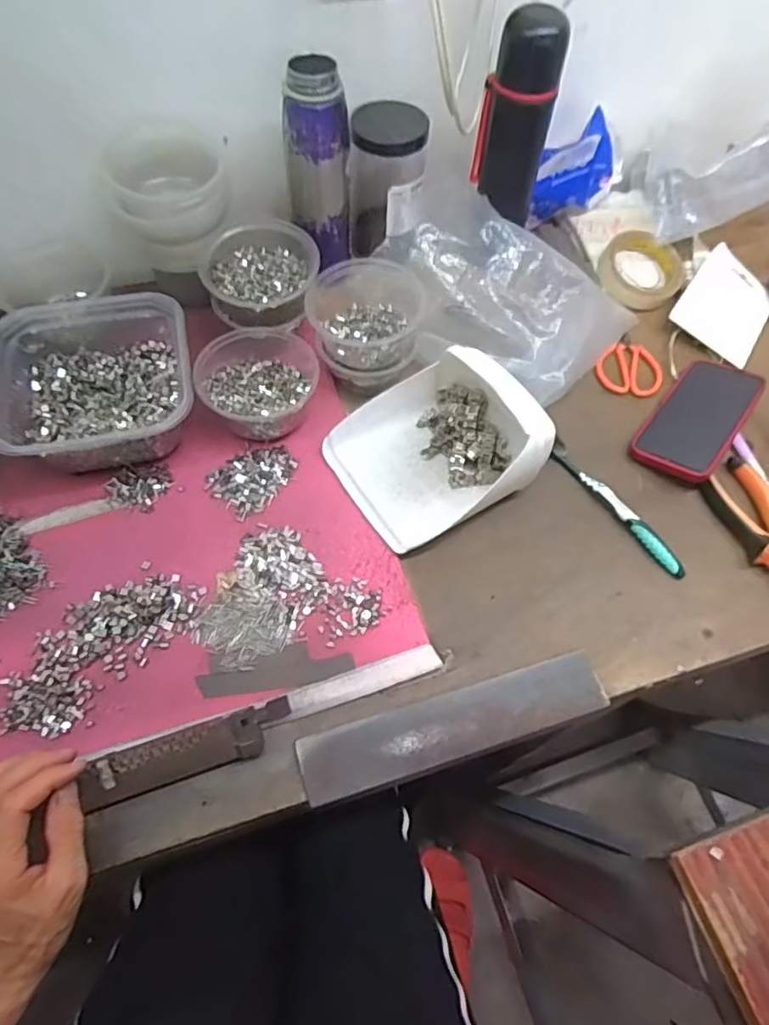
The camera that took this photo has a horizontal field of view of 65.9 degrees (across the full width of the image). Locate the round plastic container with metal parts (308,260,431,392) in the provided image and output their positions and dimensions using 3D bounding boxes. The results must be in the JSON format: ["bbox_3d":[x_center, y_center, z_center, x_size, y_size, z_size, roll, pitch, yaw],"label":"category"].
[{"bbox_3d":[-0.020,-0.197,0.611,0.113,0.068,0.121,1,62,-2],"label":"round plastic container with metal parts"}]

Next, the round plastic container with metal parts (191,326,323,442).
[{"bbox_3d":[-0.122,-0.130,0.586,0.112,0.048,0.120,1,62,-2],"label":"round plastic container with metal parts"}]

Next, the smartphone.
[{"bbox_3d":[0.328,-0.103,0.612,0.078,0.015,0.171,36,66,15],"label":"smartphone"}]

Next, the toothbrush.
[{"bbox_3d":[0.219,-0.007,0.565,0.019,0.010,0.170,-30,67,-17],"label":"toothbrush"}]

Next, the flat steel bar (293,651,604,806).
[{"bbox_3d":[0.055,0.165,0.469,0.244,0.011,0.047,-14,63,-10],"label":"flat steel bar"}]

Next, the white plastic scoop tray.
[{"bbox_3d":[0.047,-0.069,0.546,0.175,0.077,0.162,-28,66,-16],"label":"white plastic scoop tray"}]

